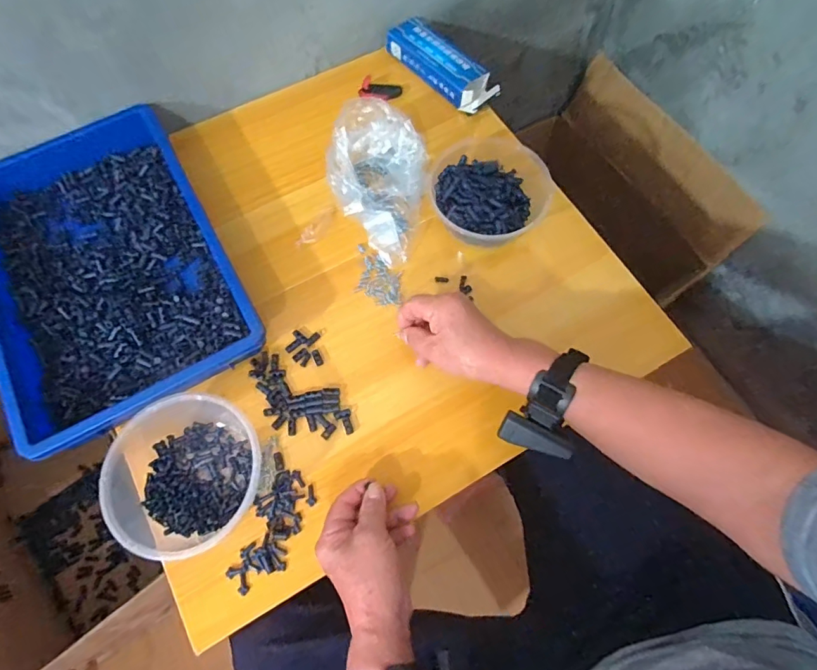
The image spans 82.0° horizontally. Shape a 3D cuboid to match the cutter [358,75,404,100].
[{"bbox_3d":[-0.039,-0.339,0.649,0.057,0.018,0.024,10,69,3],"label":"cutter"}]

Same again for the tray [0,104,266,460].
[{"bbox_3d":[-0.349,-0.086,0.537,0.253,0.054,0.385,-29,72,-11],"label":"tray"}]

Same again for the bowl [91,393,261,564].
[{"bbox_3d":[-0.219,0.132,0.456,0.155,0.062,0.143,18,70,6],"label":"bowl"}]

